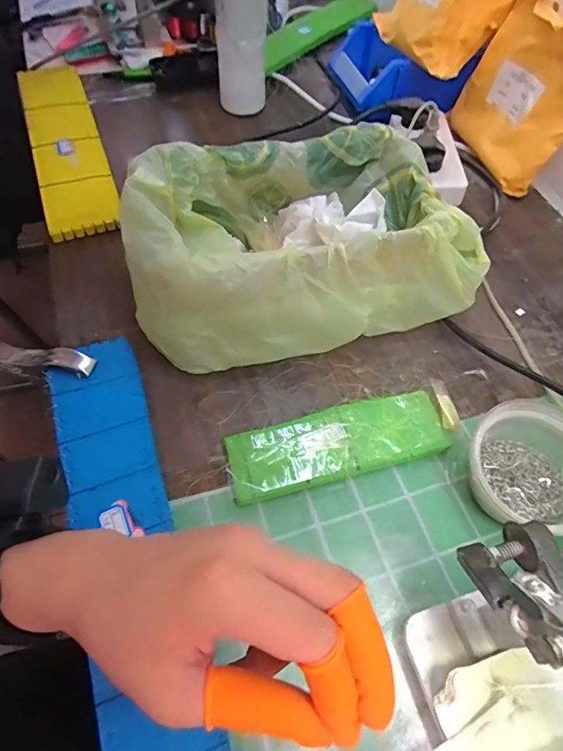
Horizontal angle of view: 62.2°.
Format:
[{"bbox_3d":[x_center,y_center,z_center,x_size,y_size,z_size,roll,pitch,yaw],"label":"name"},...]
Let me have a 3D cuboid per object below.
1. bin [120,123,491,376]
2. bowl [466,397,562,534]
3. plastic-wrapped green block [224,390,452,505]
[{"bbox_3d":[0.017,-0.113,0.430,0.303,0.120,0.165,-11,59,-10],"label":"bin"},{"bbox_3d":[0.196,0.074,0.361,0.092,0.054,0.098,-9,59,-9],"label":"bowl"},{"bbox_3d":[0.045,0.055,0.380,0.178,0.016,0.057,-12,59,-11],"label":"plastic-wrapped green block"}]

